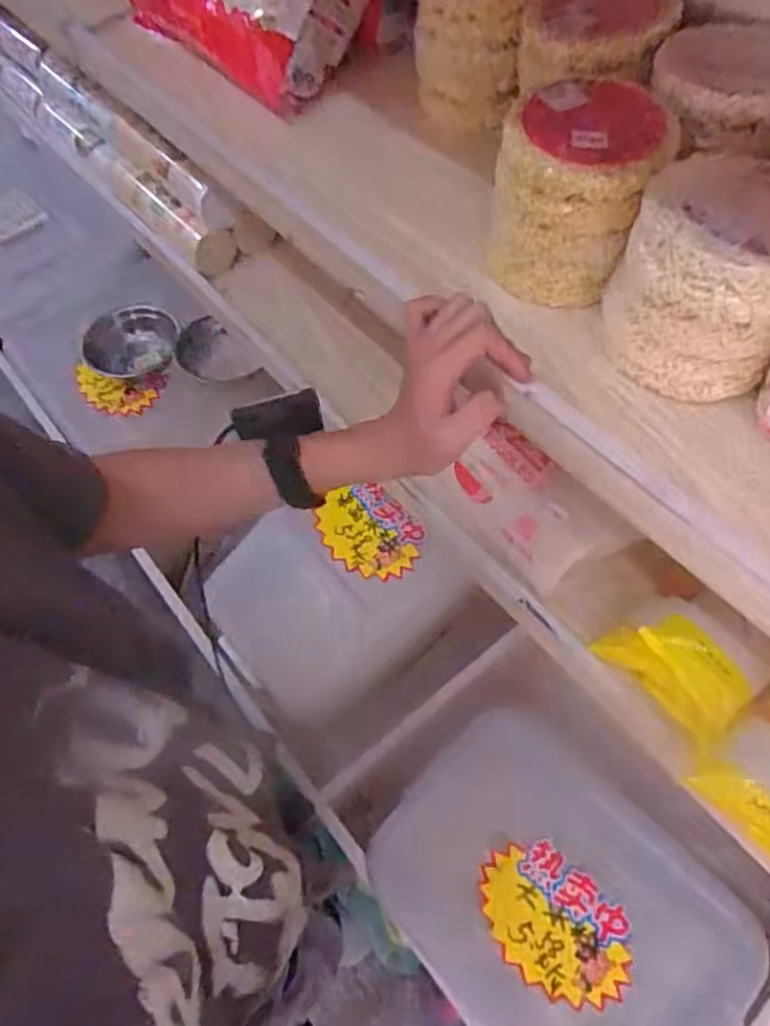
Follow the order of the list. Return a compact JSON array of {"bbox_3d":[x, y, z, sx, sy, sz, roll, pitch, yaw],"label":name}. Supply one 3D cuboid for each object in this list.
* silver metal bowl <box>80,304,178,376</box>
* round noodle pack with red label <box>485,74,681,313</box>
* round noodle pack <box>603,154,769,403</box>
[{"bbox_3d":[-0.362,-0.238,0.962,0.131,0.047,0.109,-12,59,-5],"label":"silver metal bowl"},{"bbox_3d":[0.132,-0.222,0.472,0.098,0.109,0.095,20,61,13],"label":"round noodle pack with red label"},{"bbox_3d":[0.204,-0.143,0.427,0.107,0.119,0.100,-1,59,1],"label":"round noodle pack"}]

